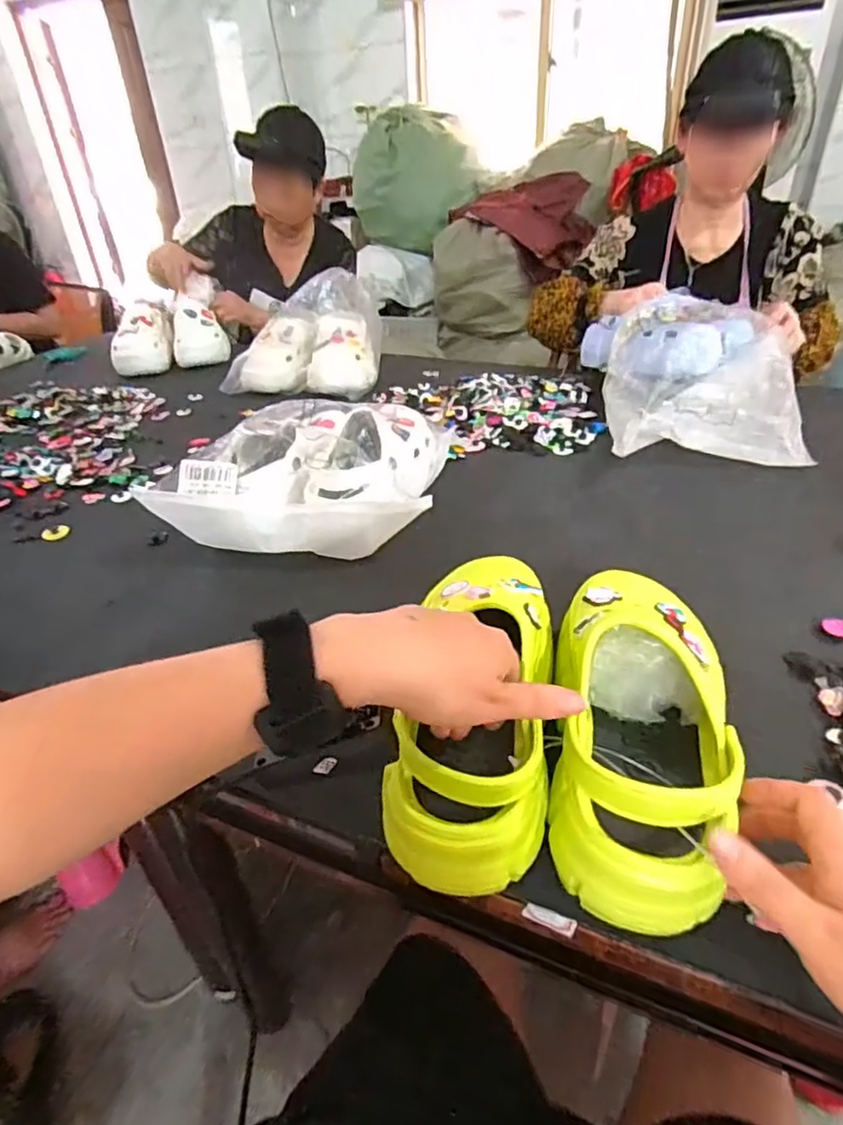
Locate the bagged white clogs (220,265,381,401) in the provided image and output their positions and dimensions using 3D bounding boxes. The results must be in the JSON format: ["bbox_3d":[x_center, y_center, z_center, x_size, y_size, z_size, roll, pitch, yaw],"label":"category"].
[{"bbox_3d":[-0.218,-0.442,1.182,0.274,0.154,0.270,2,35,7],"label":"bagged white clogs"}]

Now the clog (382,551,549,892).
[{"bbox_3d":[0.042,0.079,0.420,0.094,0.078,0.249,5,45,12],"label":"clog"}]

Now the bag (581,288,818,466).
[{"bbox_3d":[0.393,-0.279,0.892,0.248,0.139,0.334,2,35,7],"label":"bag"}]

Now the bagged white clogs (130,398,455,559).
[{"bbox_3d":[-0.133,-0.115,0.742,0.309,0.114,0.236,0,35,5],"label":"bagged white clogs"}]

